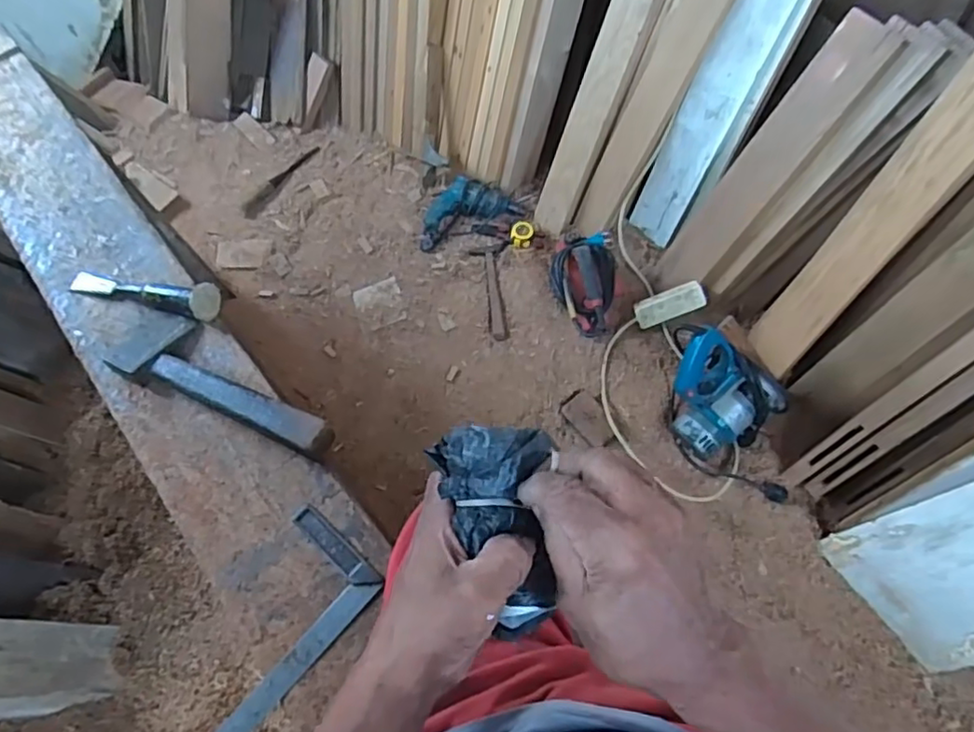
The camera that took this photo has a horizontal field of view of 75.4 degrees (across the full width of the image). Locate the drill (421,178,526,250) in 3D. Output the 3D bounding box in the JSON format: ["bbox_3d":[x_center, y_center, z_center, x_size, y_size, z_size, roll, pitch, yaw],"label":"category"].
[{"bbox_3d":[-0.060,-0.418,1.652,0.282,0.079,0.152,-20,63,-8],"label":"drill"}]

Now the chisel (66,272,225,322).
[{"bbox_3d":[-0.478,-0.108,0.878,0.247,0.054,0.046,15,63,10],"label":"chisel"}]

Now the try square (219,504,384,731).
[{"bbox_3d":[-0.254,0.299,0.650,0.125,0.010,0.303,37,69,20],"label":"try square"}]

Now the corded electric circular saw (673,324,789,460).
[{"bbox_3d":[0.454,0.077,1.258,0.214,0.216,0.171,33,68,18],"label":"corded electric circular saw"}]

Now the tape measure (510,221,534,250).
[{"bbox_3d":[0.088,-0.335,1.606,0.056,0.038,0.056,-1,62,2],"label":"tape measure"}]

